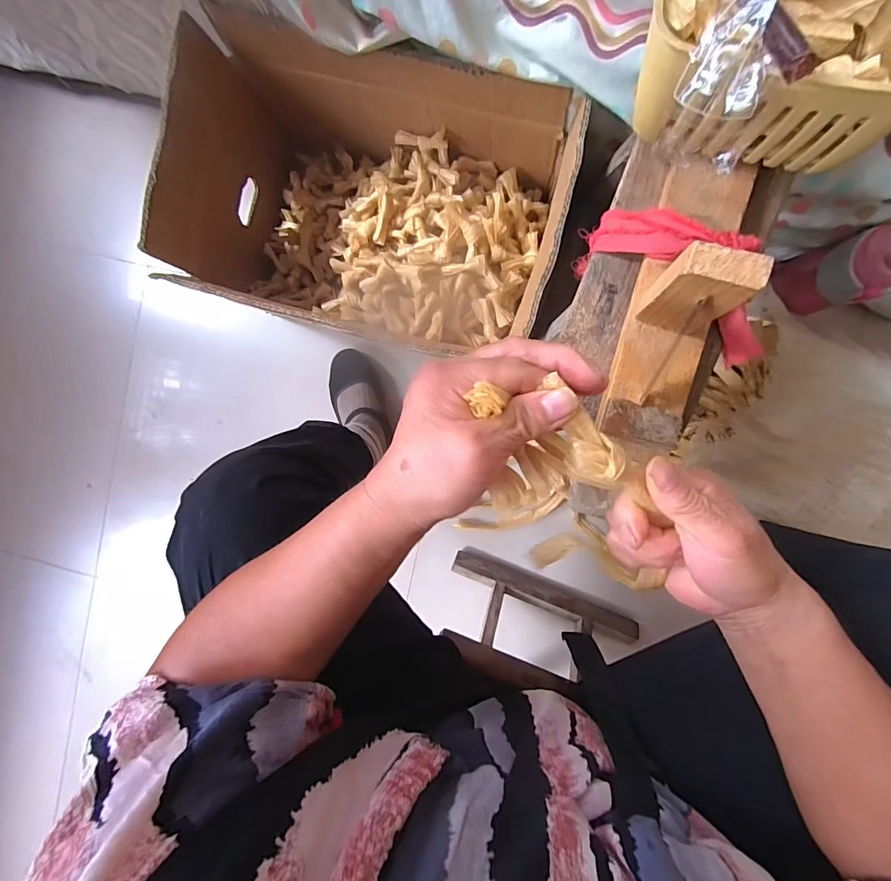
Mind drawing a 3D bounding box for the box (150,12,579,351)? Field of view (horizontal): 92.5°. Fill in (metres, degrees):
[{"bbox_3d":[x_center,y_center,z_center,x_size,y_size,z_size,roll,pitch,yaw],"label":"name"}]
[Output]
[{"bbox_3d":[-0.089,-0.303,0.566,0.460,0.222,0.288,13,94,5],"label":"box"}]

